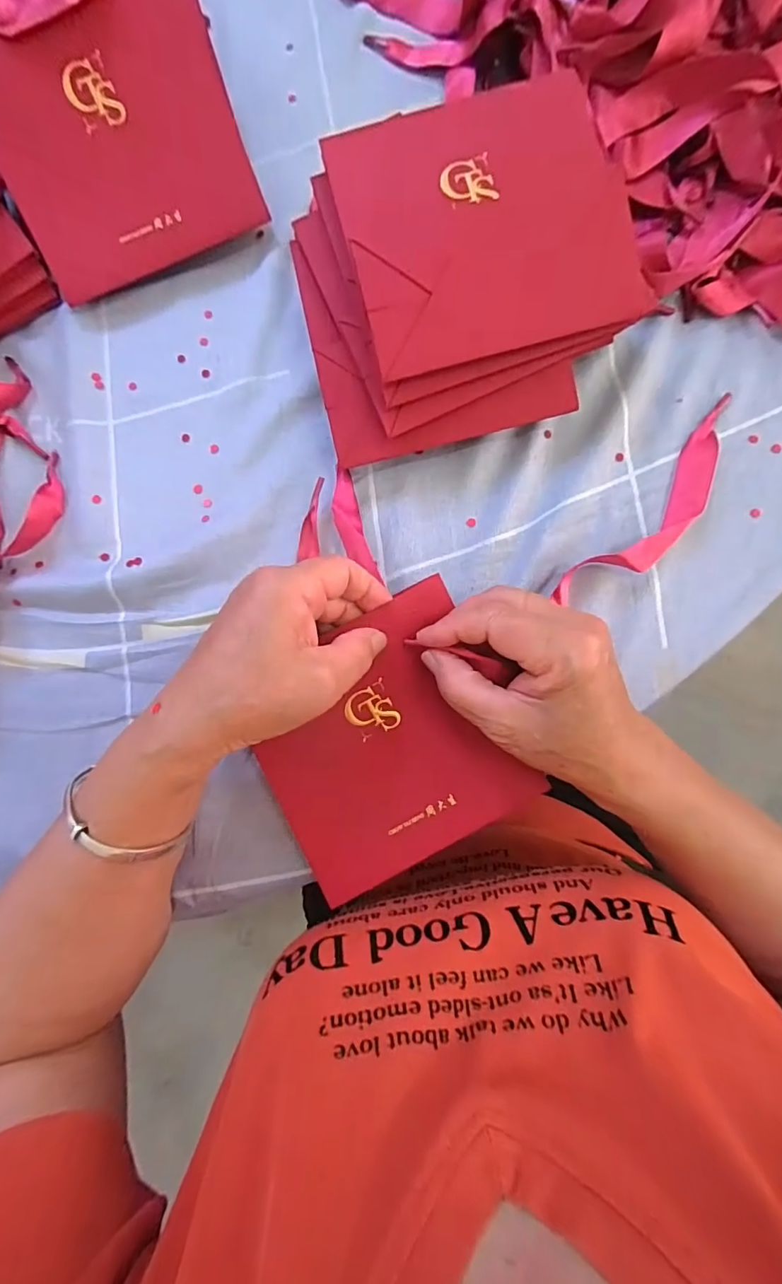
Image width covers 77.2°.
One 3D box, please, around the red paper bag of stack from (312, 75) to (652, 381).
[{"bbox_3d":[0.048,-0.220,0.255,0.138,0.016,0.134,-15,84,2],"label":"red paper bag of stack"}]

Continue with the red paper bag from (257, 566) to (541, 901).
[{"bbox_3d":[-0.003,0.058,0.273,0.134,0.025,0.134,-29,85,0],"label":"red paper bag"}]

